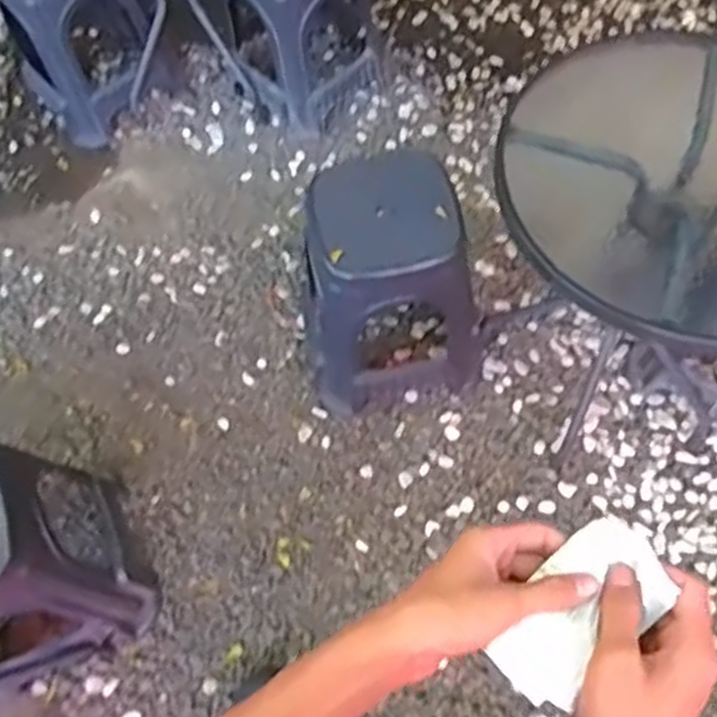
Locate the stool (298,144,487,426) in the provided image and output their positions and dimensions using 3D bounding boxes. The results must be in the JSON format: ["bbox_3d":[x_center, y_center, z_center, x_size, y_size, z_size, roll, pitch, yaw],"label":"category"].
[{"bbox_3d":[0.084,-0.139,1.595,0.378,0.526,0.301,-5,61,1],"label":"stool"}]

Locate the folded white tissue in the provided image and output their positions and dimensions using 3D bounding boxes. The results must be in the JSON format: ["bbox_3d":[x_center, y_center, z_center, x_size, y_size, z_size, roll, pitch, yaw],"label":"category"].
[{"bbox_3d":[0.138,0.152,0.451,0.062,0.014,0.122,38,63,21],"label":"folded white tissue"}]

